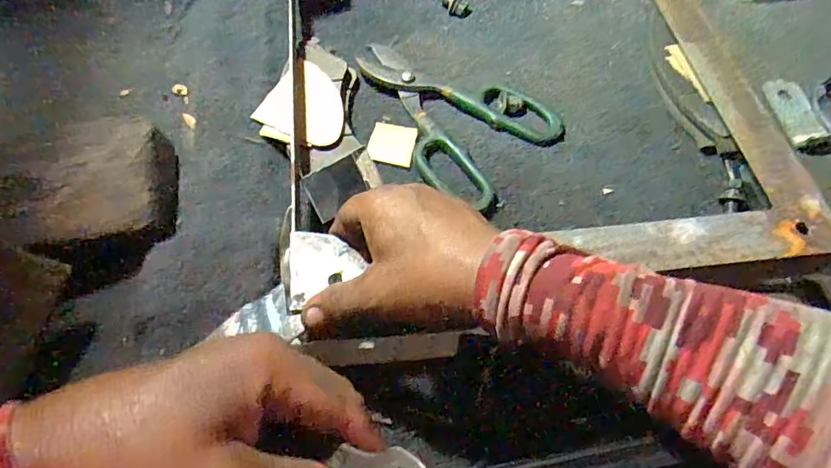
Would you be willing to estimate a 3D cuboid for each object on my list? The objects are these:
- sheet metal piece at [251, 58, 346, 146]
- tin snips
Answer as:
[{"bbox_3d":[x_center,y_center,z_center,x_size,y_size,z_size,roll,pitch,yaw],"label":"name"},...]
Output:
[{"bbox_3d":[-0.089,-0.113,0.441,0.072,0.006,0.076,24,66,13],"label":"sheet metal piece"},{"bbox_3d":[0.022,-0.113,0.463,0.189,0.017,0.128,39,70,19],"label":"tin snips"}]

